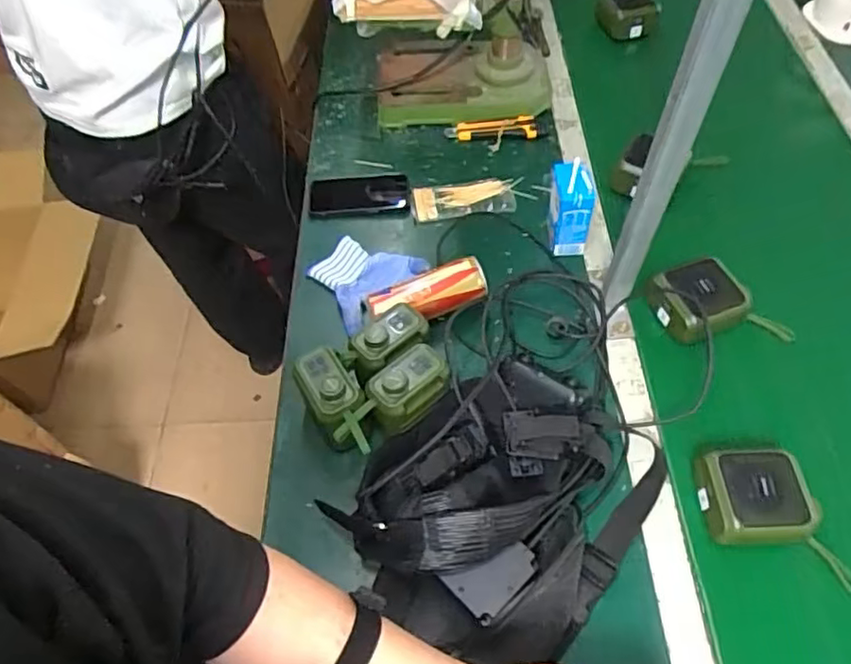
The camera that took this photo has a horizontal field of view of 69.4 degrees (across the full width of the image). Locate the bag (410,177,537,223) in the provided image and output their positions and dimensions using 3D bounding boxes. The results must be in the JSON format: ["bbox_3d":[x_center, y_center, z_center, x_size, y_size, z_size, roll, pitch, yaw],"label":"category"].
[{"bbox_3d":[0.069,-0.199,0.903,0.172,0.014,0.074,-10,56,-3],"label":"bag"}]

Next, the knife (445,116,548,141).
[{"bbox_3d":[0.113,-0.322,0.980,0.159,0.019,0.034,-3,56,2],"label":"knife"}]

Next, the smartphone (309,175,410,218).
[{"bbox_3d":[-0.102,-0.205,0.923,0.154,0.010,0.085,1,56,4],"label":"smartphone"}]

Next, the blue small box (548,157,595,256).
[{"bbox_3d":[0.189,-0.159,0.803,0.054,0.118,0.058,5,57,7],"label":"blue small box"}]

